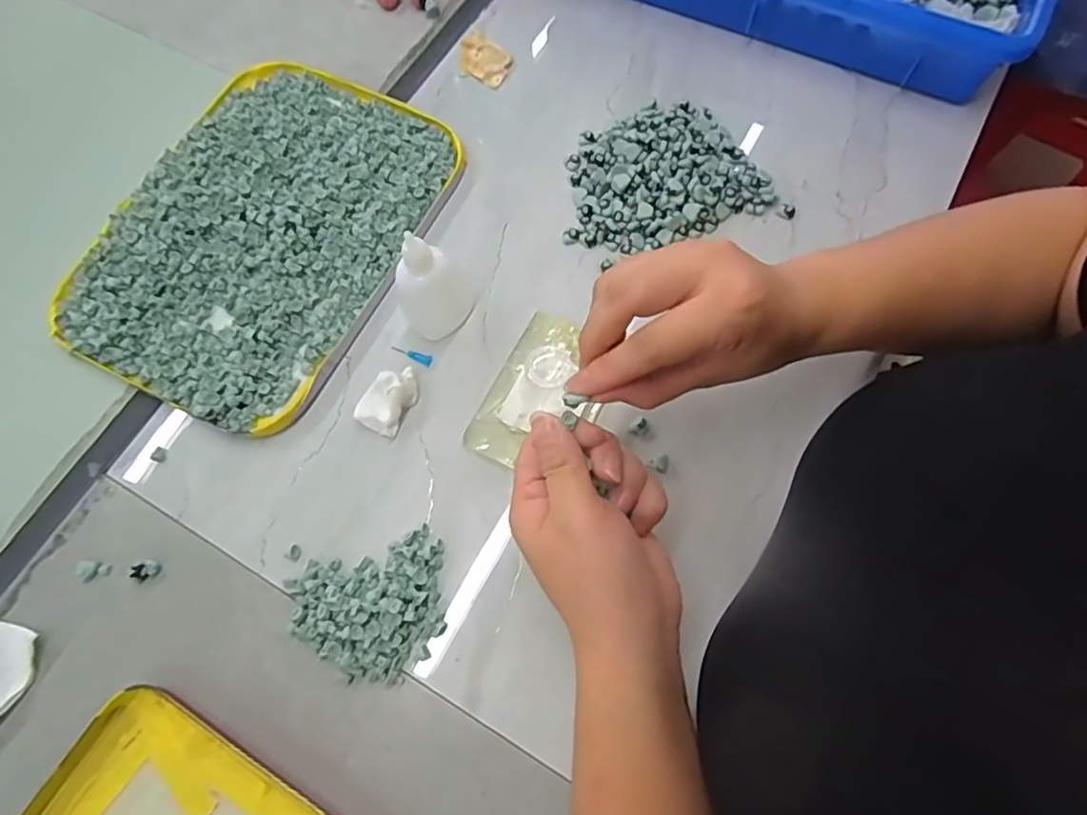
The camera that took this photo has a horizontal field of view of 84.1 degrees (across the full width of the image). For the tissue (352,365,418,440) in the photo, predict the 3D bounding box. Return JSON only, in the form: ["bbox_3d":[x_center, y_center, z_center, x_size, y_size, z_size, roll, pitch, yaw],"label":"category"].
[{"bbox_3d":[-0.099,-0.007,0.383,0.027,0.021,0.044,24,71,10],"label":"tissue"}]

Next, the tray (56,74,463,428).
[{"bbox_3d":[-0.196,-0.130,0.424,0.196,0.018,0.269,26,72,10],"label":"tray"}]

